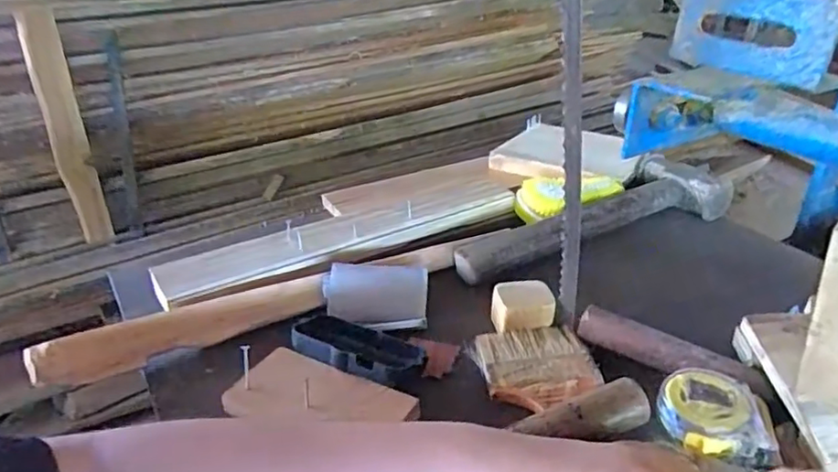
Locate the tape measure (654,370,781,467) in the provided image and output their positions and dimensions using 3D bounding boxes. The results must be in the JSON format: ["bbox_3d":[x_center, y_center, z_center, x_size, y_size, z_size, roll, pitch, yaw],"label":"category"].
[{"bbox_3d":[0.211,0.125,0.431,0.073,0.026,0.068,-4,31,2],"label":"tape measure"}]

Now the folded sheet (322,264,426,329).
[{"bbox_3d":[-0.040,0.059,0.569,0.093,0.020,0.064,-3,64,1],"label":"folded sheet"}]

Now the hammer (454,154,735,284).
[{"bbox_3d":[0.185,-0.024,0.693,0.357,0.043,0.108,-13,31,-21],"label":"hammer"}]

